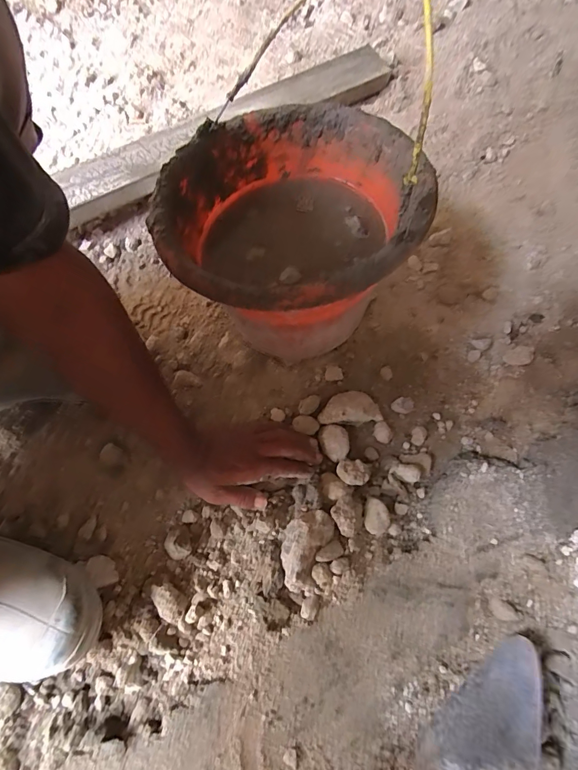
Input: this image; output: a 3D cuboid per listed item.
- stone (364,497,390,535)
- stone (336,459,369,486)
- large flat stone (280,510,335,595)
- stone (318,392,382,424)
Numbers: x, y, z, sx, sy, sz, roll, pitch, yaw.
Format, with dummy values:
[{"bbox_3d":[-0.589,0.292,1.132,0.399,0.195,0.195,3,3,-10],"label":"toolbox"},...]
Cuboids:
[{"bbox_3d":[0.095,0.143,0.430,0.026,0.023,0.036,5,64,6],"label":"stone"},{"bbox_3d":[0.072,0.103,0.455,0.034,0.026,0.027,-1,63,3],"label":"stone"},{"bbox_3d":[0.016,0.168,0.408,0.047,0.020,0.080,15,65,11],"label":"large flat stone"},{"bbox_3d":[0.074,0.027,0.494,0.075,0.028,0.043,-2,63,3],"label":"stone"}]

